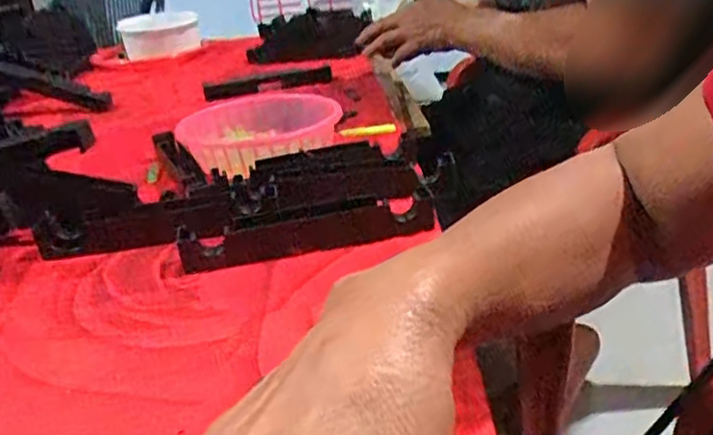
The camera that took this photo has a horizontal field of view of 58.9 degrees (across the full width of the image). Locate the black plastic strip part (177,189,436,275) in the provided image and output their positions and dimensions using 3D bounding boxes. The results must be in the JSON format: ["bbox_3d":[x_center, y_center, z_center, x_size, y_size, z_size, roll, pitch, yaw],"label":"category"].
[{"bbox_3d":[-0.037,0.009,0.491,0.195,0.033,0.030,-10,26,-10],"label":"black plastic strip part"}]

